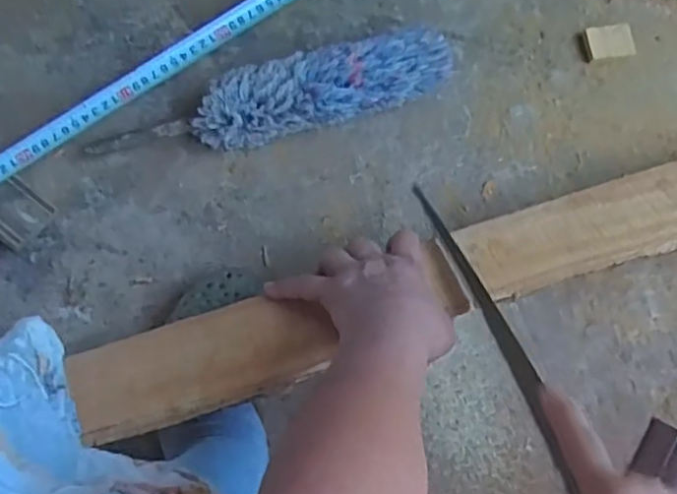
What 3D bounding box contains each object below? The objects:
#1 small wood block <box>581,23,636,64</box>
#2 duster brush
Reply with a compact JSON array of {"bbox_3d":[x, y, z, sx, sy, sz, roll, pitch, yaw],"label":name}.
[{"bbox_3d":[0.254,-0.194,0.616,0.045,0.008,0.034,-7,76,-3],"label":"small wood block"},{"bbox_3d":[-0.057,-0.126,0.574,0.327,0.053,0.062,-16,76,-5],"label":"duster brush"}]

